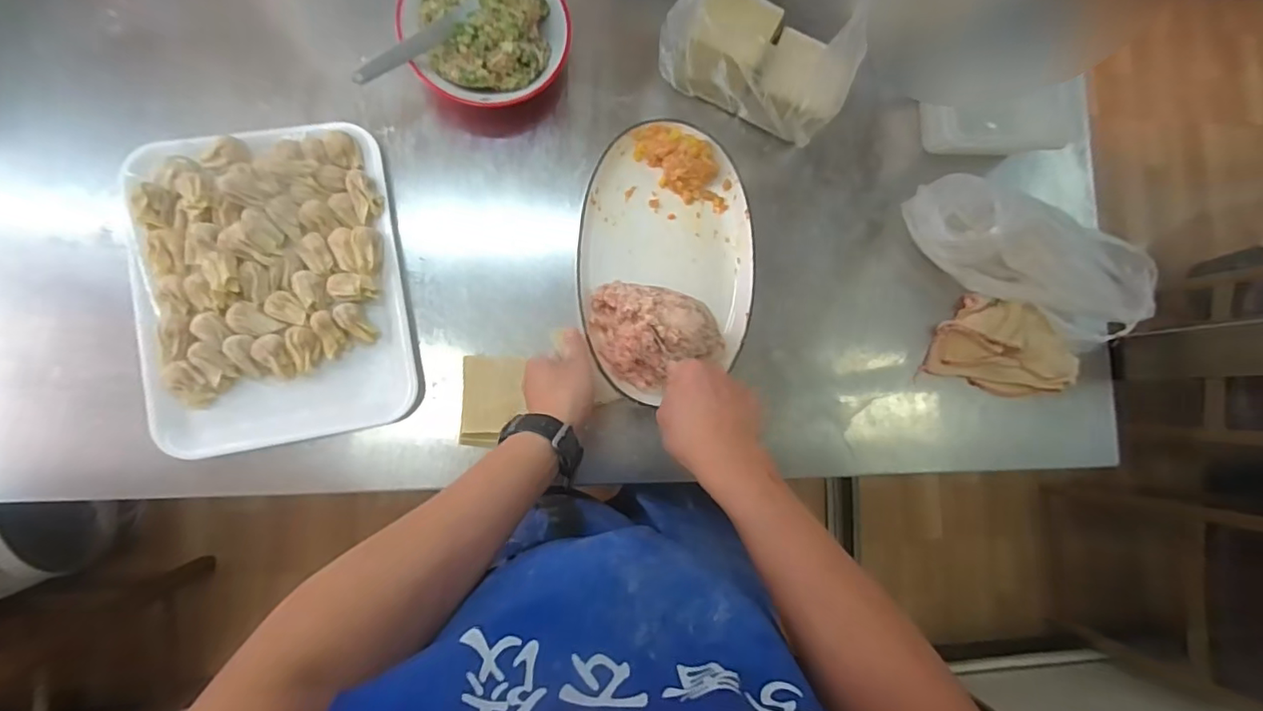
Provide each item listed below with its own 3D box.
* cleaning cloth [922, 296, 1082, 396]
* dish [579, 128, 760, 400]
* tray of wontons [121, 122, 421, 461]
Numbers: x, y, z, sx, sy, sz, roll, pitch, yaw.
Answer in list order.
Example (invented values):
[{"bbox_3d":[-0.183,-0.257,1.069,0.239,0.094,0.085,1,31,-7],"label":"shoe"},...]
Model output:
[{"bbox_3d":[0.467,-0.006,0.698,0.183,0.033,0.106,18,83,-6],"label":"cleaning cloth"},{"bbox_3d":[0.042,-0.106,0.610,0.186,0.080,0.299,3,85,-8],"label":"dish"},{"bbox_3d":[-0.370,-0.072,0.580,0.253,0.042,0.321,-10,87,-8],"label":"tray of wontons"}]

